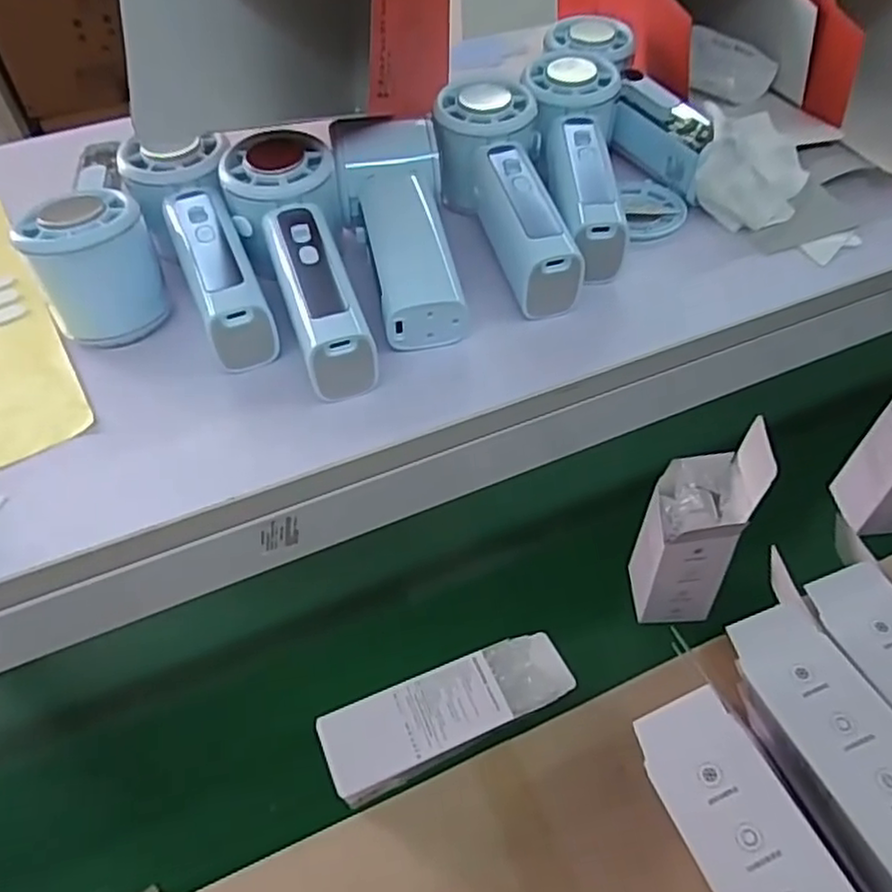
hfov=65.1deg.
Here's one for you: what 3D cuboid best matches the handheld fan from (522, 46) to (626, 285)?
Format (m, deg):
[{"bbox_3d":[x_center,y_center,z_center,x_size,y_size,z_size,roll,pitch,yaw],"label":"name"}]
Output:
[{"bbox_3d":[0.077,-0.163,0.398,0.050,0.041,0.159,-2,63,2],"label":"handheld fan"}]

